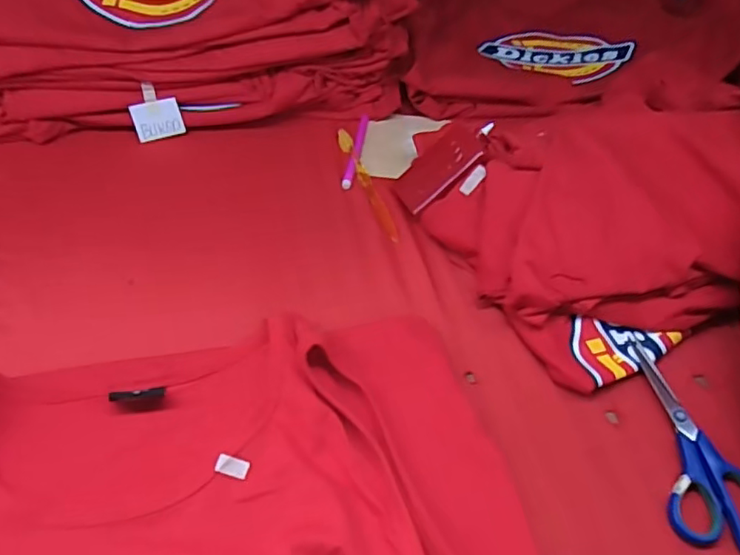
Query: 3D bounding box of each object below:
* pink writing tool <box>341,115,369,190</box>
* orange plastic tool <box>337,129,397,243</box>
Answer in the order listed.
[{"bbox_3d":[-0.016,-0.152,0.702,0.011,0.015,0.139,9,46,4],"label":"pink writing tool"},{"bbox_3d":[-0.004,-0.109,0.662,0.016,0.019,0.181,-13,48,-17],"label":"orange plastic tool"}]

